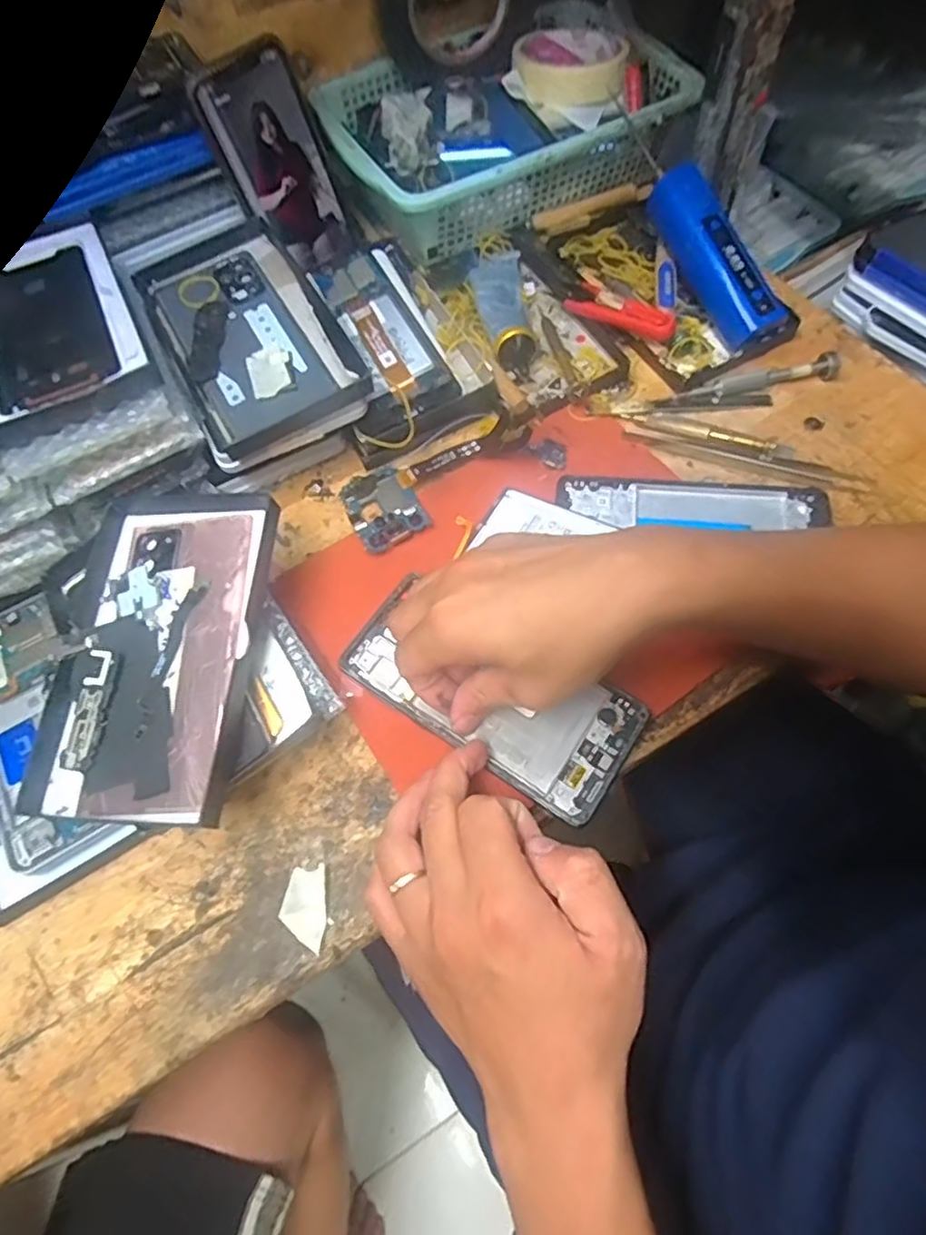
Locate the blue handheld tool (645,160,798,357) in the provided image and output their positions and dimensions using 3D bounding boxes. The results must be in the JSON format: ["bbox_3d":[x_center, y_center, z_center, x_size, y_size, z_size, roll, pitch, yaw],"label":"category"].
[{"bbox_3d":[0.182,-0.253,0.451,0.046,0.040,0.138,-30,86,-11],"label":"blue handheld tool"}]

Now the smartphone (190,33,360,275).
[{"bbox_3d":[-0.128,-0.327,0.463,0.076,0.137,0.011,-42,50,-3],"label":"smartphone"}]

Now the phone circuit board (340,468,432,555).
[{"bbox_3d":[-0.053,-0.073,0.421,0.045,0.006,0.065,-29,58,-7],"label":"phone circuit board"}]

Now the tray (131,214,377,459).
[{"bbox_3d":[-0.145,-0.193,0.423,0.102,0.019,0.188,-28,66,-9],"label":"tray"}]

